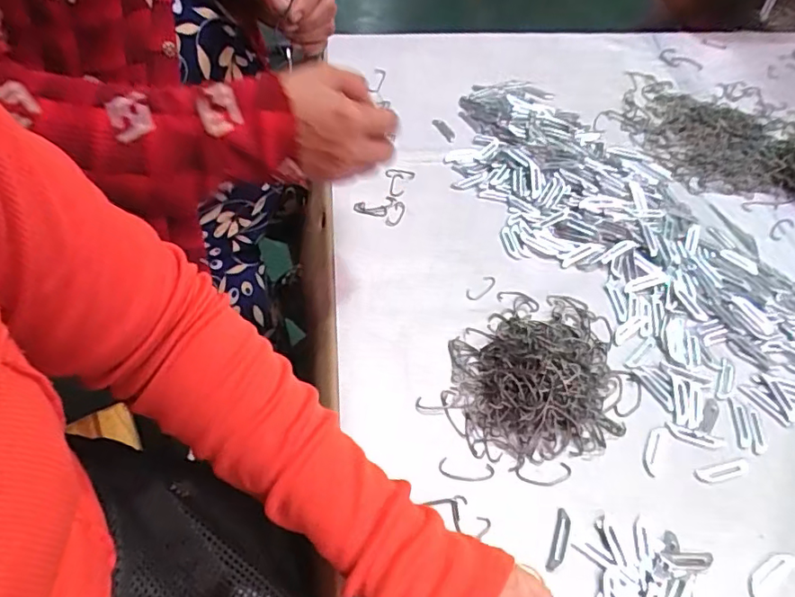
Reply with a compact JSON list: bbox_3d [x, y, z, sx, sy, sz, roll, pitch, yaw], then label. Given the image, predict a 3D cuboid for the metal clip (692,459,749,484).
[{"bbox_3d":[0.238,0.126,0.400,0.042,0.004,0.012,-9,53,-9],"label":"metal clip"}]

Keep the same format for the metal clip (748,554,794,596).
[{"bbox_3d":[0.243,0.177,0.355,0.045,0.004,0.013,-23,57,-19],"label":"metal clip"}]

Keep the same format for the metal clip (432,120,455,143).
[{"bbox_3d":[0.054,-0.197,0.638,0.011,0.004,0.045,-21,56,-18],"label":"metal clip"}]

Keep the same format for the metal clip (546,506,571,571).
[{"bbox_3d":[0.108,0.160,0.365,0.010,0.004,0.040,19,54,12],"label":"metal clip"}]

